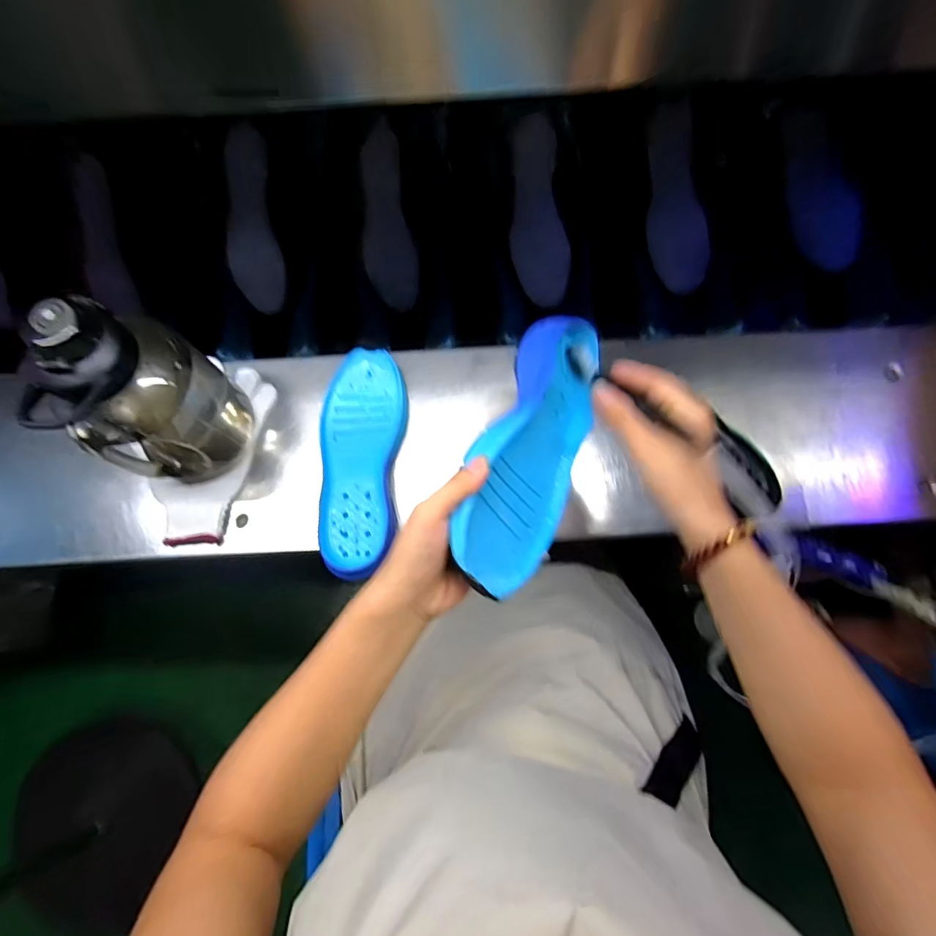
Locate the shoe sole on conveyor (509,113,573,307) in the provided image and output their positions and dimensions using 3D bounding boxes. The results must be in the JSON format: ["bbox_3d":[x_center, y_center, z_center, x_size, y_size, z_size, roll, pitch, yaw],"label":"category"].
[{"bbox_3d":[0.090,-0.331,0.624,0.071,0.019,0.233,-6,94,-1],"label":"shoe sole on conveyor"}]

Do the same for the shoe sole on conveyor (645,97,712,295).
[{"bbox_3d":[0.269,-0.355,0.628,0.073,0.021,0.245,-5,89,-1],"label":"shoe sole on conveyor"}]

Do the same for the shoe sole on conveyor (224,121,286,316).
[{"bbox_3d":[-0.284,-0.323,0.635,0.064,0.029,0.220,-3,103,0],"label":"shoe sole on conveyor"}]

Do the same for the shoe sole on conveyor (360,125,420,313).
[{"bbox_3d":[-0.107,-0.320,0.628,0.066,0.022,0.220,-8,95,-2],"label":"shoe sole on conveyor"}]

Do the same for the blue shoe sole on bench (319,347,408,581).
[{"bbox_3d":[-0.122,-0.010,0.547,0.105,0.040,0.260,2,74,1],"label":"blue shoe sole on bench"}]

